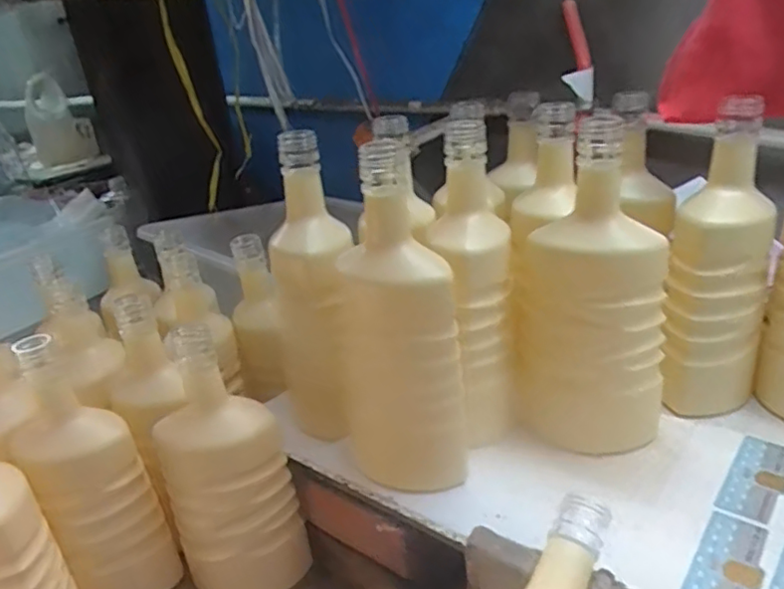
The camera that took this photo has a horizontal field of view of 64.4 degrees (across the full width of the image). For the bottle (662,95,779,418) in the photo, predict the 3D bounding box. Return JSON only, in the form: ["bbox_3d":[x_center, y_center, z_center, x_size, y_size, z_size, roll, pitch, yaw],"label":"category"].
[{"bbox_3d":[0.265,-0.020,0.506,0.076,0.234,0.079,8,32,27],"label":"bottle"}]

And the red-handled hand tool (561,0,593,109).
[{"bbox_3d":[0.248,-0.329,0.852,0.040,0.152,0.031,-5,-16,5],"label":"red-handled hand tool"}]

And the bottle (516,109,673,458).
[{"bbox_3d":[0.152,0.002,0.479,0.099,0.243,0.078,-8,28,-1],"label":"bottle"}]

